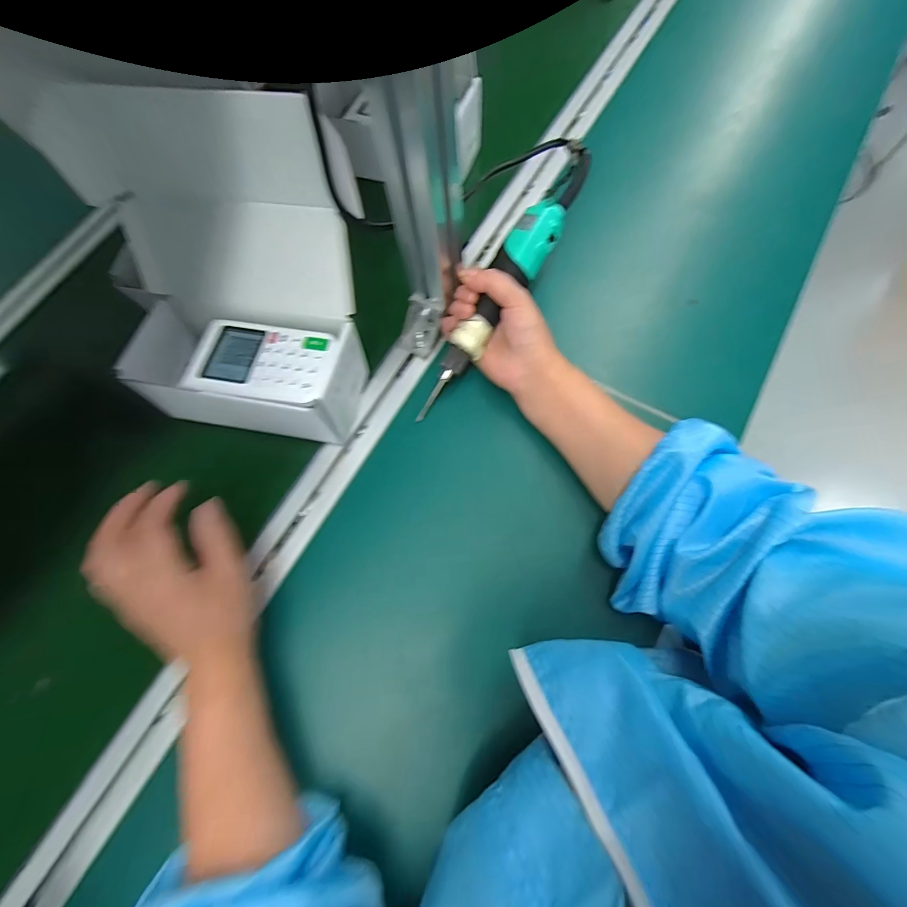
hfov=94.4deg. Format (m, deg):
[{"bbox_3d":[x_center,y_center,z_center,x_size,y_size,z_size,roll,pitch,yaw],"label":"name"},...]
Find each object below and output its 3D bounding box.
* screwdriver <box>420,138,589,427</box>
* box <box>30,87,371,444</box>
[{"bbox_3d":[0.046,-0.151,0.383,0.035,0.031,0.271,35,96,12],"label":"screwdriver"},{"bbox_3d":[-0.179,-0.124,0.344,0.187,0.212,0.157,8,73,5],"label":"box"}]

